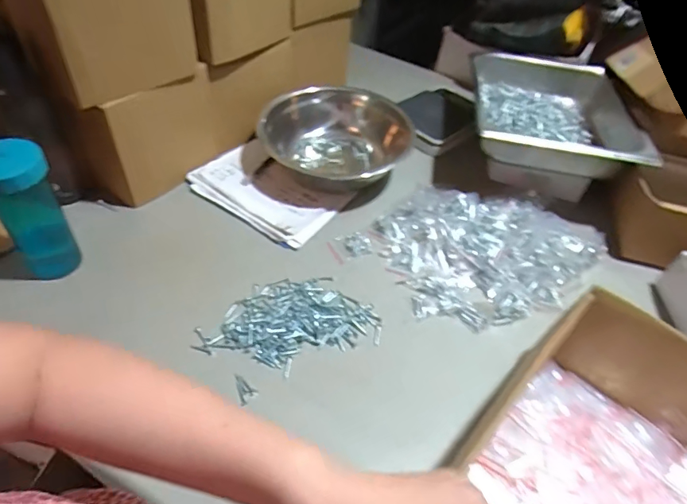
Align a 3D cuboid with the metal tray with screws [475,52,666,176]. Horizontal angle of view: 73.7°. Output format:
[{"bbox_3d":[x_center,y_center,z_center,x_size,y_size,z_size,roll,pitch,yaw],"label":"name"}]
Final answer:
[{"bbox_3d":[0.357,-0.242,0.800,0.270,0.083,0.346,10,49,3],"label":"metal tray with screws"}]

